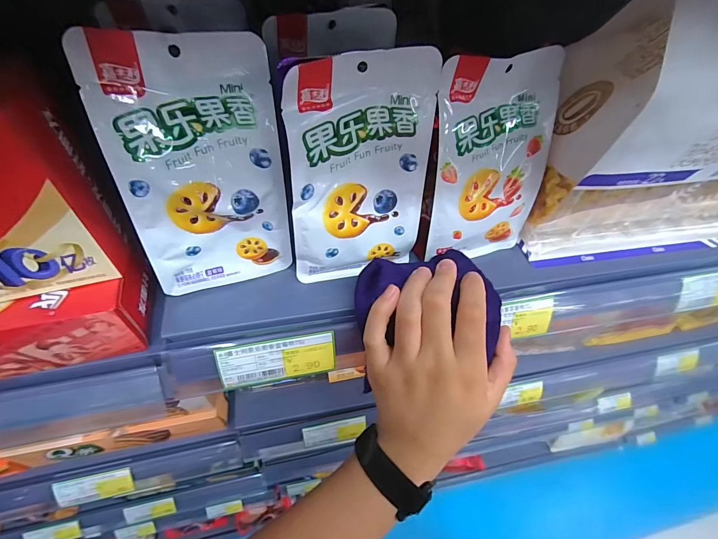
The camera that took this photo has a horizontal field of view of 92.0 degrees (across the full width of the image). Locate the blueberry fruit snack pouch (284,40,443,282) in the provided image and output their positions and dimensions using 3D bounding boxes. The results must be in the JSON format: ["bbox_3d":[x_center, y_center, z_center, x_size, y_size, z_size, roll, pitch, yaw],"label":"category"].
[{"bbox_3d":[0.001,-0.057,0.234,0.093,0.149,0.035,-13,55,-15],"label":"blueberry fruit snack pouch"}]

